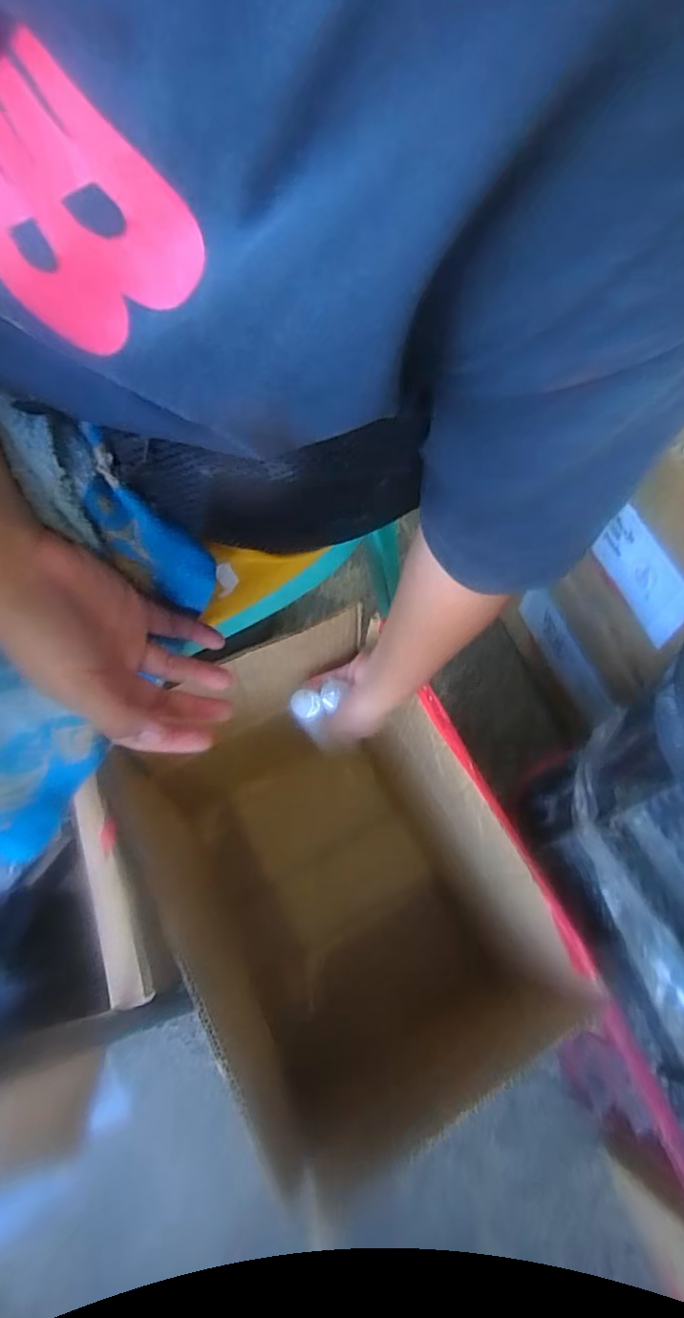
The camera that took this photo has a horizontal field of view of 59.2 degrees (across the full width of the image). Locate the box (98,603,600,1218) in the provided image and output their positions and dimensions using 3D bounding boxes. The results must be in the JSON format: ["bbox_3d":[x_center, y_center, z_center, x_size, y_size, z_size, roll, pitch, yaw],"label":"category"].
[{"bbox_3d":[-0.015,0.215,0.631,0.276,0.358,0.396,-22,66,-9],"label":"box"}]

